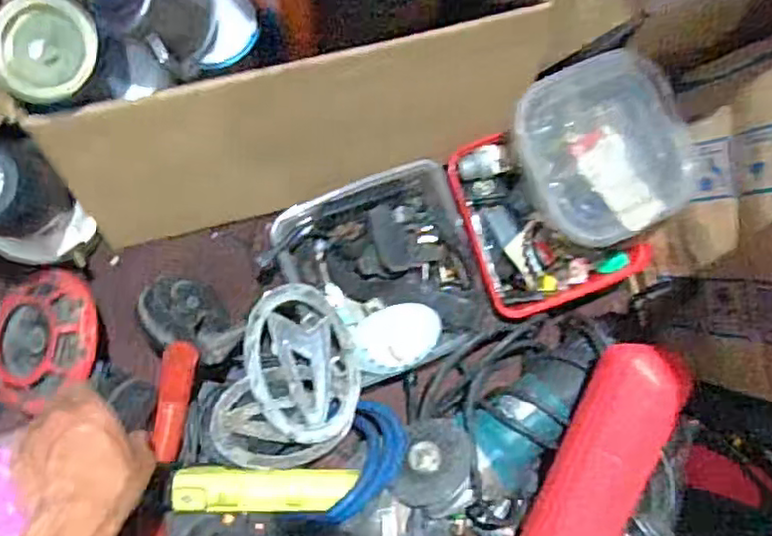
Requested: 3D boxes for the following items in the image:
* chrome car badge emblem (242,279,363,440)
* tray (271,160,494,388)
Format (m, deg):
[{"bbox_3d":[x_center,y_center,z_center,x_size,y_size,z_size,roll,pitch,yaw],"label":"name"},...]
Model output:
[{"bbox_3d":[-0.069,0.083,0.562,0.091,0.018,0.137,-16,91,-9],"label":"chrome car badge emblem"},{"bbox_3d":[0.001,0.005,0.595,0.161,0.043,0.168,-23,92,-8],"label":"tray"}]

